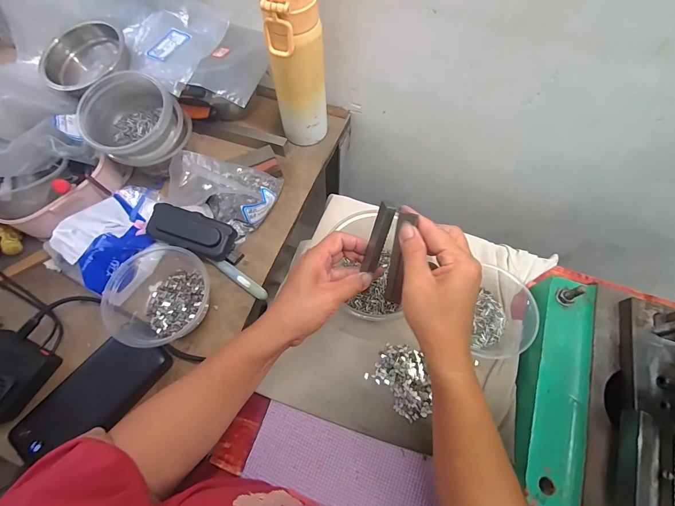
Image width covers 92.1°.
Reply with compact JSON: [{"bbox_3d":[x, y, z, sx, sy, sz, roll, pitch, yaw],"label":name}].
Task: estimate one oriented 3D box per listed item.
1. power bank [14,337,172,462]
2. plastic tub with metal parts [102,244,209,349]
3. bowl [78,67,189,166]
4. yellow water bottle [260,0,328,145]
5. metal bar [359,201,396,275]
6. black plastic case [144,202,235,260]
[{"bbox_3d":[-0.263,0.157,0.356,0.078,0.024,0.149,34,71,15],"label":"power bank"},{"bbox_3d":[-0.213,0.050,0.388,0.119,0.049,0.114,0,66,0],"label":"plastic tub with metal parts"},{"bbox_3d":[-0.273,-0.176,0.434,0.115,0.059,0.112,0,66,0],"label":"bowl"},{"bbox_3d":[-0.050,-0.239,0.428,0.067,0.220,0.061,-8,66,-3],"label":"yellow water bottle"},{"bbox_3d":[0.039,-0.015,0.318,0.009,0.071,0.017,-15,40,-43],"label":"metal bar"},{"bbox_3d":[-0.189,-0.028,0.422,0.105,0.026,0.047,20,67,-6],"label":"black plastic case"}]

